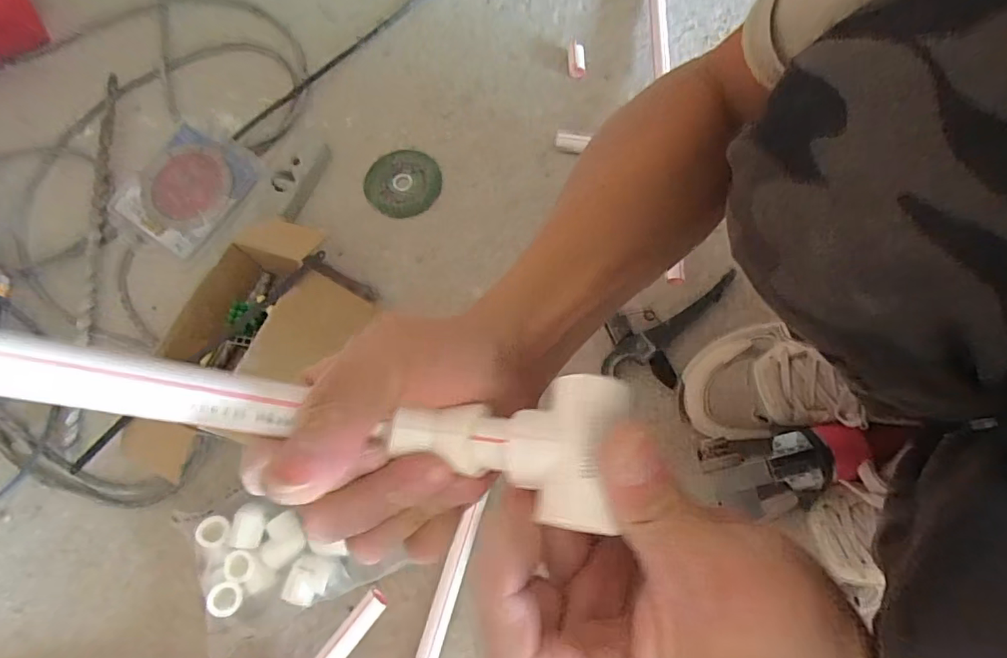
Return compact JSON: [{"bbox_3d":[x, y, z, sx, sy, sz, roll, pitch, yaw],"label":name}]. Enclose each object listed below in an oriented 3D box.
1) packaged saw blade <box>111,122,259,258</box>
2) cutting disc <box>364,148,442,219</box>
[{"bbox_3d":[-0.389,-0.174,0.634,0.137,0.024,0.148,32,76,10],"label":"packaged saw blade"},{"bbox_3d":[-0.124,-0.180,0.643,0.092,0.011,0.086,0,73,1],"label":"cutting disc"}]

